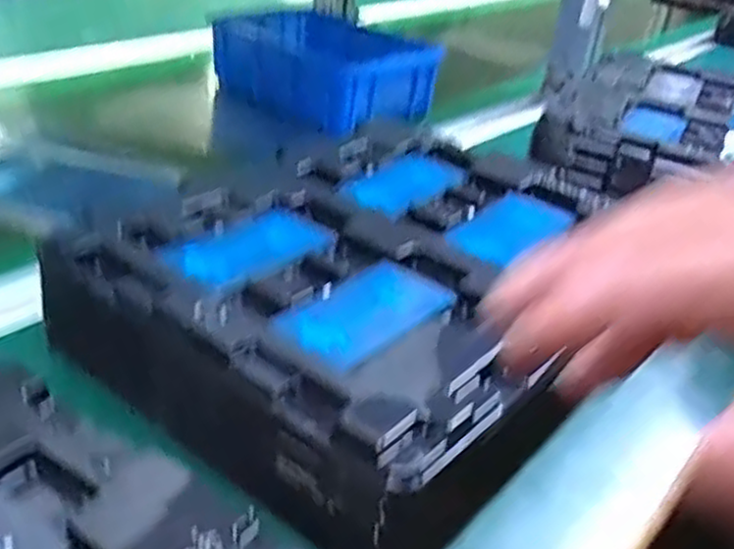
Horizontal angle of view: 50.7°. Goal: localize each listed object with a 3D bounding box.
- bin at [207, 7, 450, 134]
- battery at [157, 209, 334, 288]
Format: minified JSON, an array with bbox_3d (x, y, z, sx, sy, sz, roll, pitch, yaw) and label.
[{"bbox_3d":[-0.037,-0.199,0.734,0.189,0.062,0.134,26,36,30],"label":"bin"},{"bbox_3d":[-0.055,-0.016,0.377,0.050,0.005,0.087,25,35,30],"label":"battery"}]

